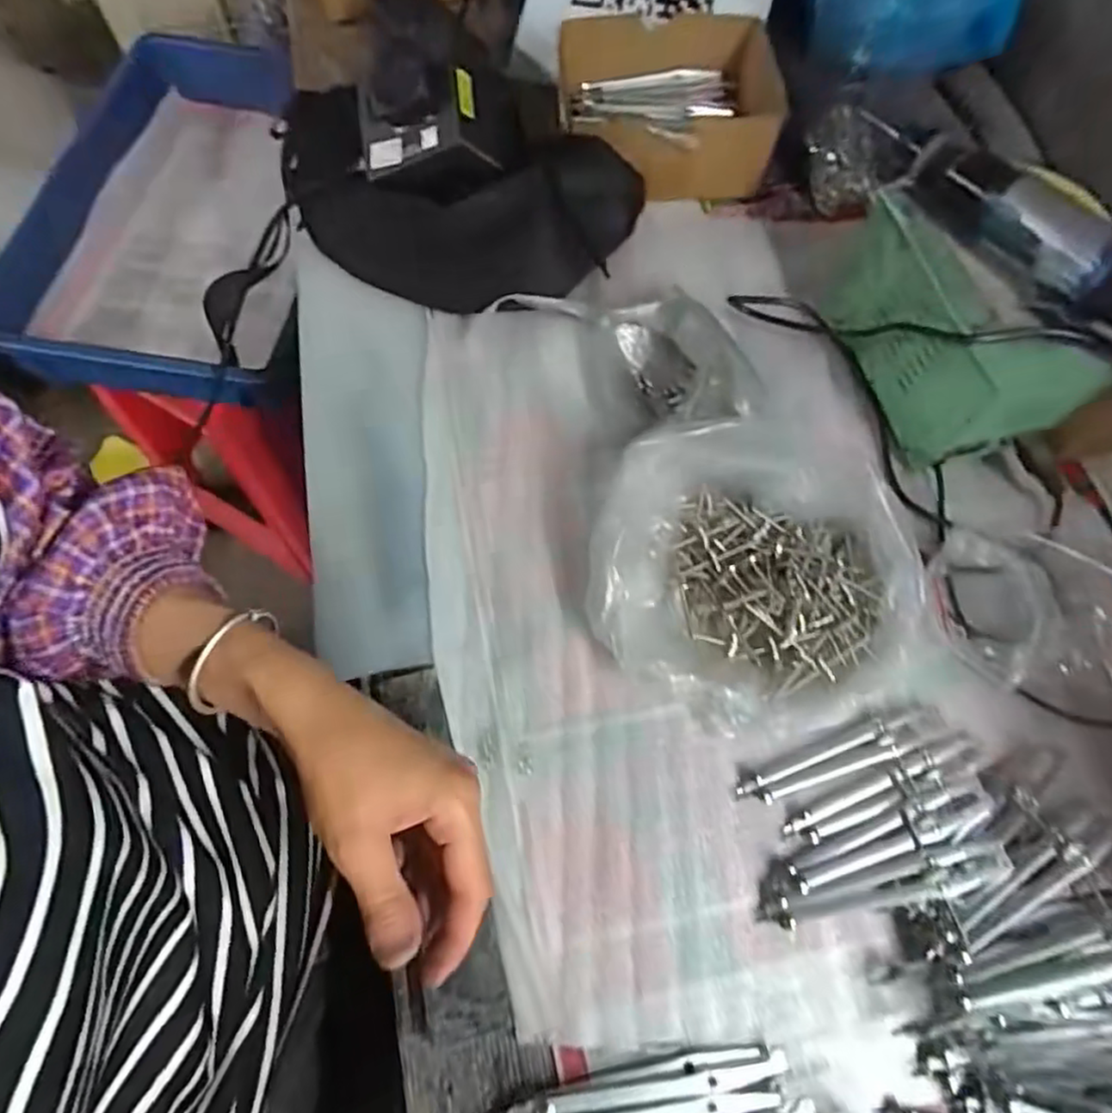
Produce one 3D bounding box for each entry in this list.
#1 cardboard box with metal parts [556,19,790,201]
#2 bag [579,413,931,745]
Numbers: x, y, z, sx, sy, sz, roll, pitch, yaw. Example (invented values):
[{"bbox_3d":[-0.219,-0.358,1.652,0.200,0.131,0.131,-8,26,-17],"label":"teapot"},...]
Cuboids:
[{"bbox_3d":[0.087,-0.360,0.538,0.160,0.068,0.160,-4,66,-3],"label":"cardboard box with metal parts"},{"bbox_3d":[0.116,0.007,0.383,0.193,0.058,0.172,-7,67,-5],"label":"bag"}]

